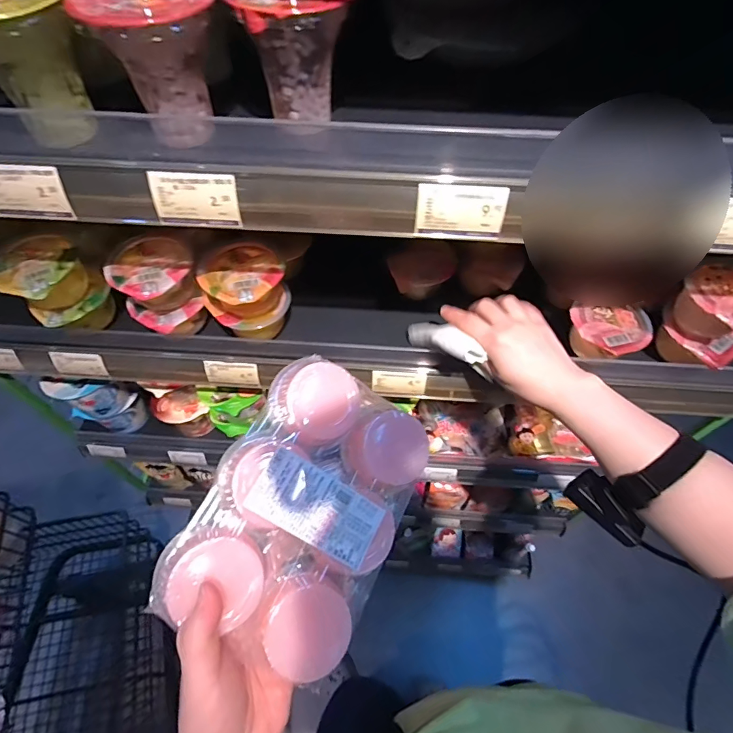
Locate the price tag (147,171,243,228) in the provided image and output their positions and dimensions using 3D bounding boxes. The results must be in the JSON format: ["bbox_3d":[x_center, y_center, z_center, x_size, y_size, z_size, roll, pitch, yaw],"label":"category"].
[{"bbox_3d":[-0.132,-0.129,0.334,0.067,0.040,0.005,3,35,2],"label":"price tag"}]

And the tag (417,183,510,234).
[{"bbox_3d":[0.072,-0.119,0.325,0.065,0.036,0.004,3,39,2],"label":"tag"}]

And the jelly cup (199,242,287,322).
[{"bbox_3d":[-0.131,-0.085,0.473,0.083,0.057,0.082,0,55,0],"label":"jelly cup"}]

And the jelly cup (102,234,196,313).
[{"bbox_3d":[-0.233,-0.094,0.479,0.079,0.063,0.089,-29,61,-19],"label":"jelly cup"}]

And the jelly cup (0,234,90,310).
[{"bbox_3d":[-0.356,-0.097,0.478,0.089,0.058,0.080,30,60,19],"label":"jelly cup"}]

